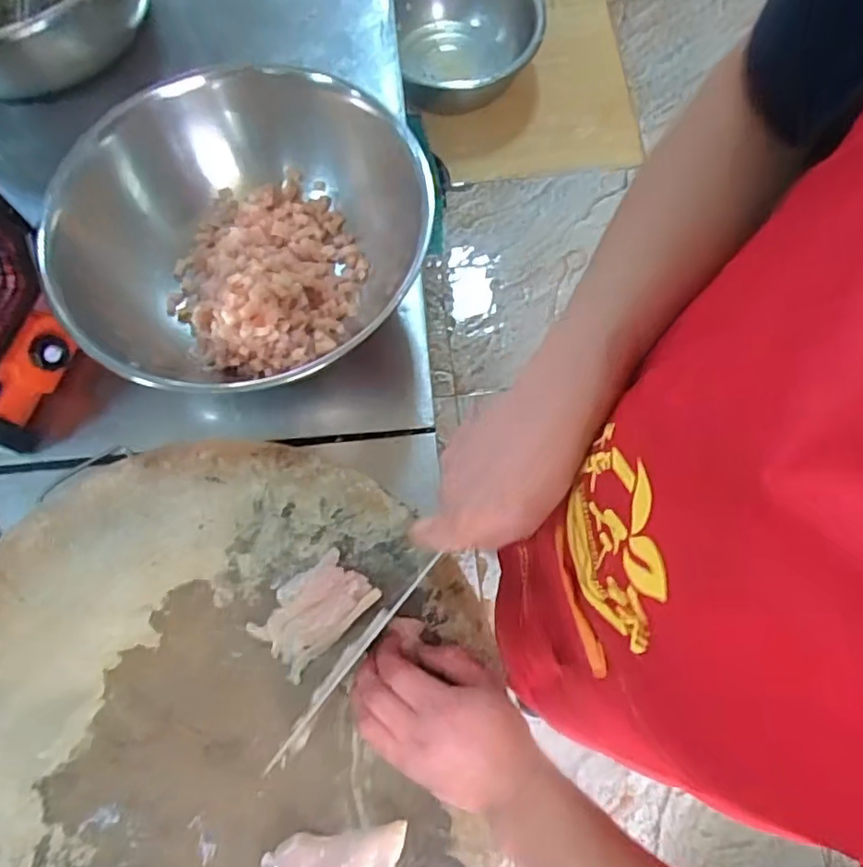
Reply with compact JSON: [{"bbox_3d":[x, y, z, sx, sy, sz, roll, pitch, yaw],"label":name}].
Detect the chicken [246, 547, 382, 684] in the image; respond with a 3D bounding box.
[{"bbox_3d":[-0.095,0.141,0.483,0.061,0.010,0.091,44,78,12],"label":"chicken"}]

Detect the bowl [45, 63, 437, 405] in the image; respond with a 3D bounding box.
[{"bbox_3d":[-0.157,-0.182,0.592,0.294,0.150,0.339,6,73,2],"label":"bowl"}]

